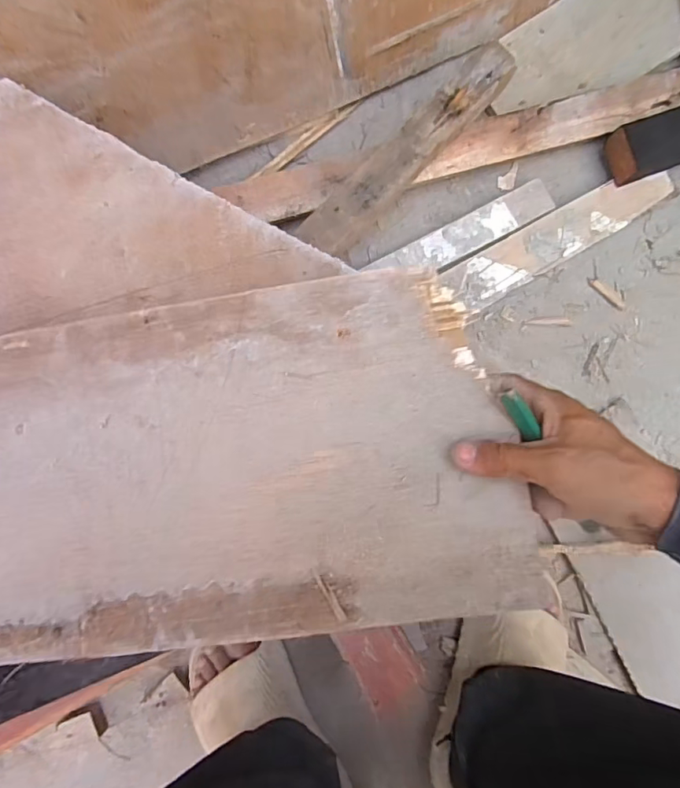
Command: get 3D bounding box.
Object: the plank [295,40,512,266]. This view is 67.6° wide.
[{"bbox_3d":[0.083,-0.291,0.605,0.059,0.030,0.319,43,83,-1],"label":"plank"}]

